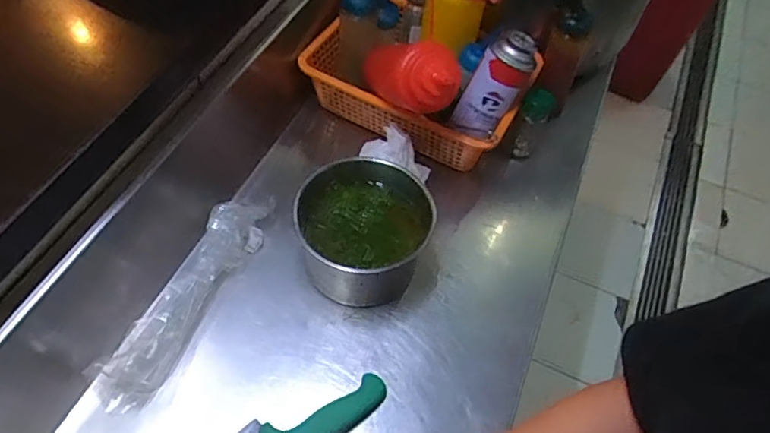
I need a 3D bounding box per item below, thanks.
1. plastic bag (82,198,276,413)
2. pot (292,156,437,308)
[{"bbox_3d":[-0.221,0.082,0.633,0.060,0.050,0.285,24,57,12],"label":"plastic bag"},{"bbox_3d":[-0.024,0.024,0.668,0.150,0.112,0.153,2,56,-3],"label":"pot"}]

